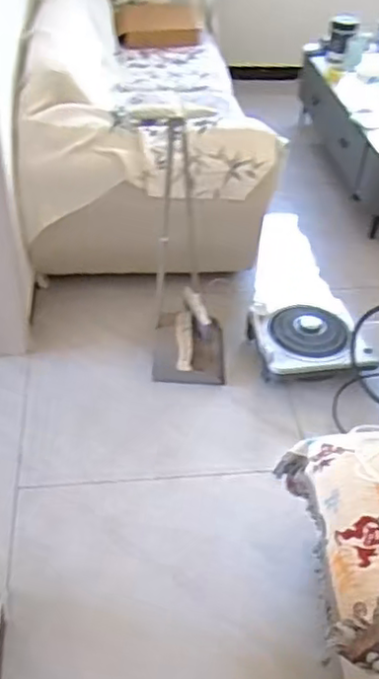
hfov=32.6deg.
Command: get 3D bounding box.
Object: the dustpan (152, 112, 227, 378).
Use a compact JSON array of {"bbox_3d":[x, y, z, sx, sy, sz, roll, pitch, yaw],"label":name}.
[{"bbox_3d":[0.022,-0.205,1.838,0.222,0.778,0.243,3,41,-2],"label":"dustpan"}]

